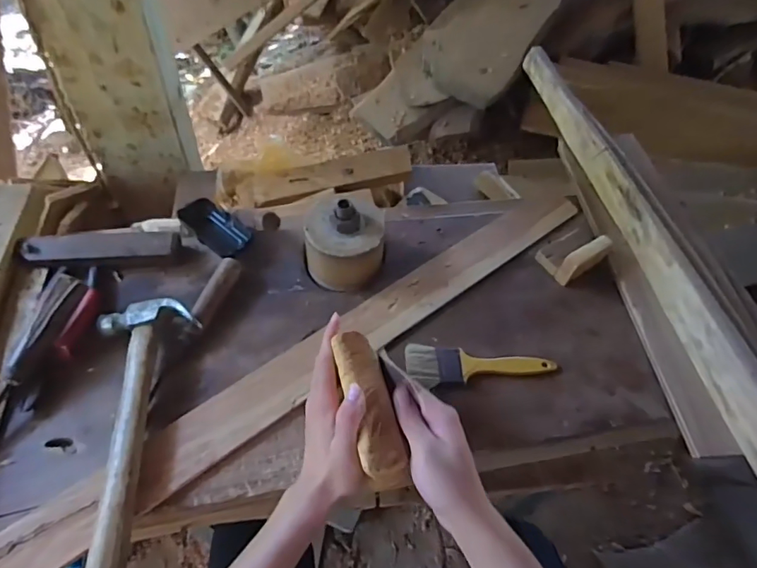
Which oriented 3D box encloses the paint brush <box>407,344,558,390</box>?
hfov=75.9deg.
[{"bbox_3d":[0.121,0.097,0.573,0.174,0.010,0.048,3,55,-4],"label":"paint brush"}]

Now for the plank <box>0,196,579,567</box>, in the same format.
[{"bbox_3d":[-0.043,0.070,0.579,0.814,0.011,0.067,-32,62,-23],"label":"plank"}]

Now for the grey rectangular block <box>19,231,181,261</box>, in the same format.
[{"bbox_3d":[-0.352,-0.049,0.618,0.181,0.023,0.034,-3,54,-6],"label":"grey rectangular block"}]

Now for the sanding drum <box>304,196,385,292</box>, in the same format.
[{"bbox_3d":[-0.042,-0.053,0.614,0.097,0.094,0.093,-1,55,-7],"label":"sanding drum"}]

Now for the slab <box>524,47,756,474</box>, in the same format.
[{"bbox_3d":[0.373,-0.065,0.668,0.059,0.054,0.837,-5,56,-9],"label":"slab"}]

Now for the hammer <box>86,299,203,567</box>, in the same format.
[{"bbox_3d":[-0.234,0.141,0.495,0.102,0.043,0.273,-9,57,-12],"label":"hammer"}]

